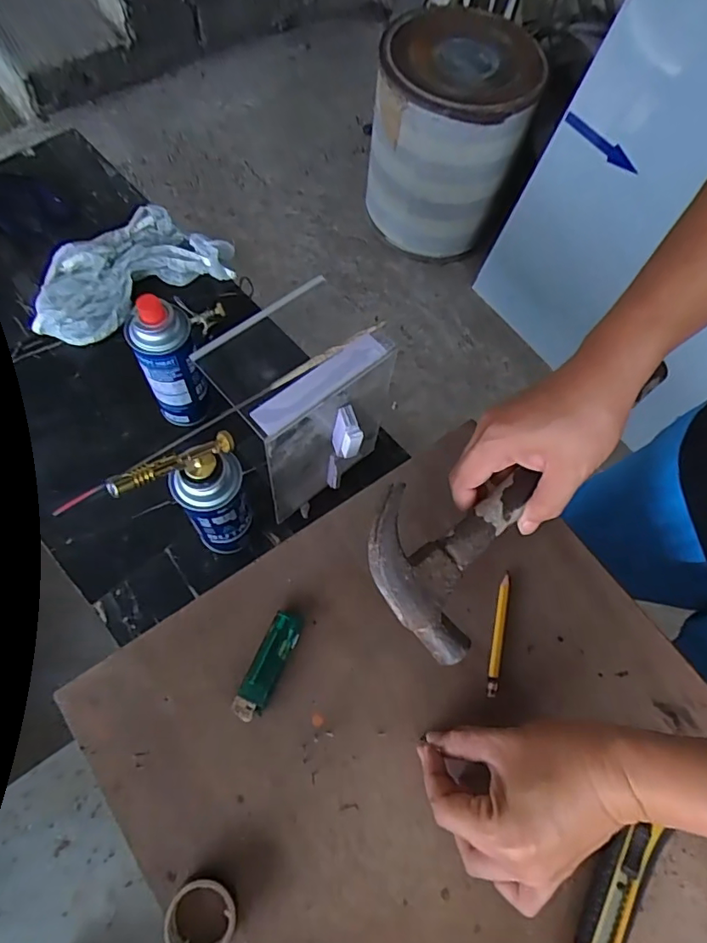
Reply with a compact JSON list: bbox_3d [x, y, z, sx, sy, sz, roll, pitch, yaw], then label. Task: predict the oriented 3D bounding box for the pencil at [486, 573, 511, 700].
[{"bbox_3d":[0.120,0.132,0.443,0.009,0.008,0.100,13,65,3],"label":"pencil"}]

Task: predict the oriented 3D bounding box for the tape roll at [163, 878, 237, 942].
[{"bbox_3d":[-0.098,0.289,0.347,0.043,0.023,0.042,1,65,-2],"label":"tape roll"}]

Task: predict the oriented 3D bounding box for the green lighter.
[{"bbox_3d":[-0.065,0.149,0.415,0.024,0.009,0.082,23,66,8],"label":"green lighter"}]

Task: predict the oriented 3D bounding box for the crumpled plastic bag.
[{"bbox_3d":[-0.319,-0.287,0.768,0.290,0.050,0.133,-29,72,-18],"label":"crumpled plastic bag"}]

